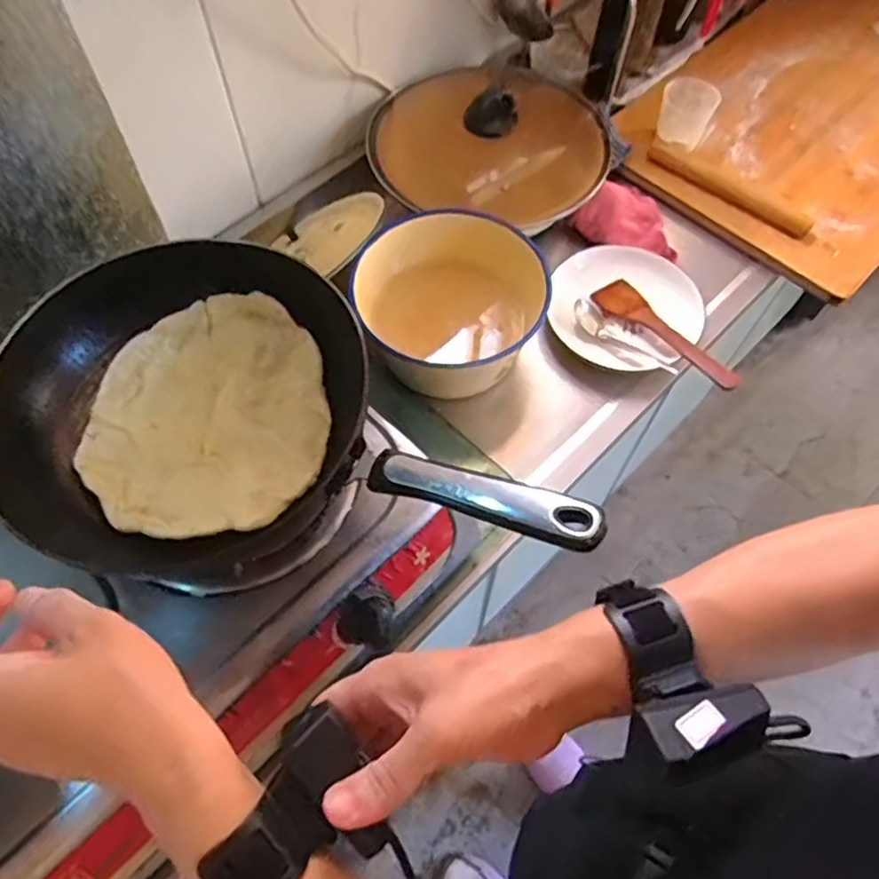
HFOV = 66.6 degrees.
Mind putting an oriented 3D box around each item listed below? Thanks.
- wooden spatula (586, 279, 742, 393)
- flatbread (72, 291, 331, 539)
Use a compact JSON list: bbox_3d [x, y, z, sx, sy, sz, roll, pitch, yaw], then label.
[{"bbox_3d":[0.285,-0.132,0.846,0.059,0.023,0.227,-28,51,-14],"label":"wooden spatula"},{"bbox_3d":[-0.216,-0.028,0.627,0.217,0.033,0.238,2,63,0],"label":"flatbread"}]

